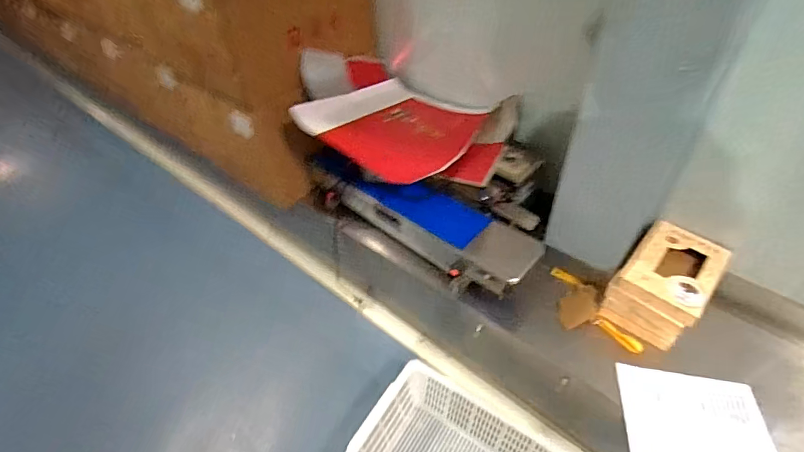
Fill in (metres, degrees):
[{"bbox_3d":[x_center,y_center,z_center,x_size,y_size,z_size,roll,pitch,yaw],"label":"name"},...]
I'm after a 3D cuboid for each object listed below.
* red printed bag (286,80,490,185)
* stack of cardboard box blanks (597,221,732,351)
[{"bbox_3d":[-0.031,-0.270,1.262,0.561,0.230,0.145,1,39,-25],"label":"red printed bag"},{"bbox_3d":[0.646,0.145,1.071,0.183,0.173,0.241,30,52,31],"label":"stack of cardboard box blanks"}]

